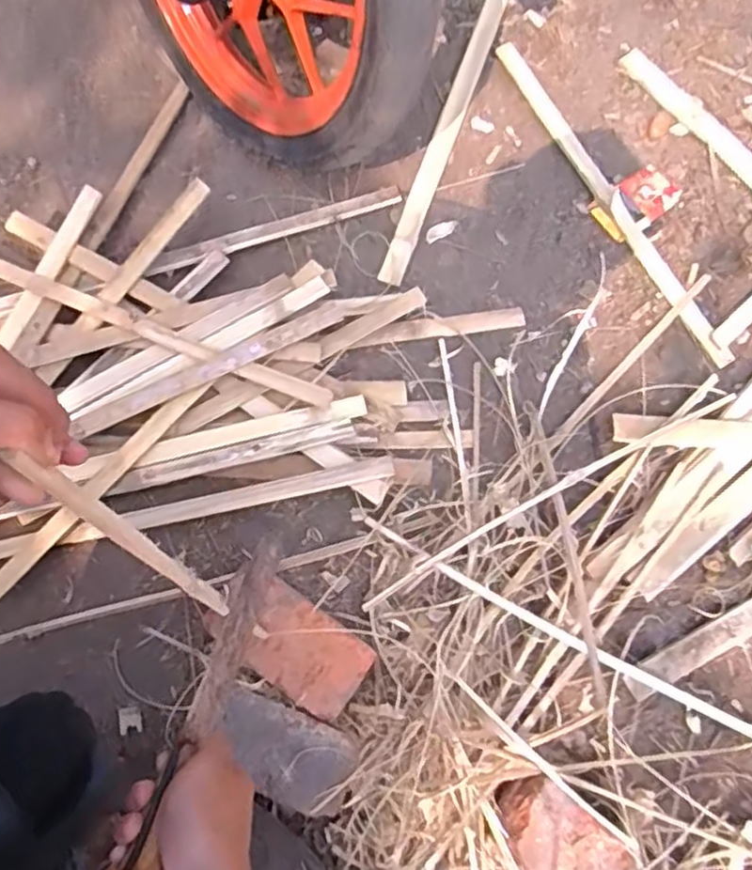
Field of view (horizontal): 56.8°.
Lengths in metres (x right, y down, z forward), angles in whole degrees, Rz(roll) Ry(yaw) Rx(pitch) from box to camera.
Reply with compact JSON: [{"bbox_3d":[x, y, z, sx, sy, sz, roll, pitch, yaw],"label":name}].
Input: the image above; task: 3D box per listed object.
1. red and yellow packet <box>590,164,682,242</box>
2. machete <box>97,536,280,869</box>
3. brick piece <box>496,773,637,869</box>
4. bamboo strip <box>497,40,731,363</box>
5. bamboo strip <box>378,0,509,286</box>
[{"bbox_3d":[0.332,-0.298,0.886,0.113,0.014,0.065,-33,77,-10],"label":"red and yellow packet"},{"bbox_3d":[-0.123,0.188,0.509,0.029,0.368,0.045,9,111,2],"label":"machete"},{"bbox_3d":[0.180,0.394,0.658,0.141,0.043,0.079,40,81,13],"label":"brick piece"},{"bbox_3d":[0.296,-0.309,0.890,0.028,0.011,0.516,-26,76,-8],"label":"bamboo strip"},{"bbox_3d":[0.108,-0.440,0.928,0.030,0.008,0.545,19,74,5],"label":"bamboo strip"}]

